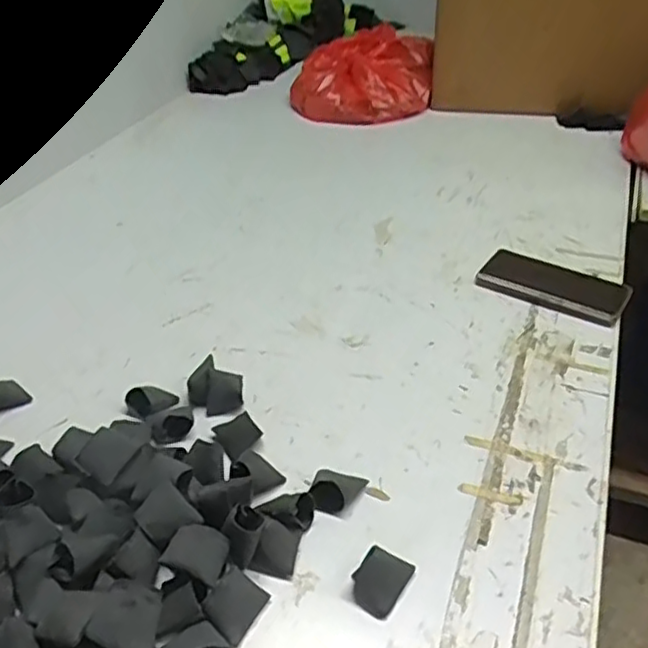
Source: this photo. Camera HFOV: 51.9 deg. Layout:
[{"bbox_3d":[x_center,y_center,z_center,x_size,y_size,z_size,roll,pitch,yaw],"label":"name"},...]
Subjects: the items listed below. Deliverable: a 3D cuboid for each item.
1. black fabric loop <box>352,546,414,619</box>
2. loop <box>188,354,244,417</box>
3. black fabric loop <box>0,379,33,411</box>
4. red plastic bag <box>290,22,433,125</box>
[{"bbox_3d":[0.042,0.183,0.482,0.032,0.020,0.046,22,44,28],"label":"black fabric loop"},{"bbox_3d":[-0.101,0.063,0.635,0.050,0.036,0.039,22,44,28],"label":"loop"},{"bbox_3d":[-0.314,0.067,0.650,0.044,0.023,0.028,-22,42,-24],"label":"black fabric loop"},{"bbox_3d":[0.075,-0.488,1.279,0.257,0.079,0.324,3,38,7],"label":"red plastic bag"}]

